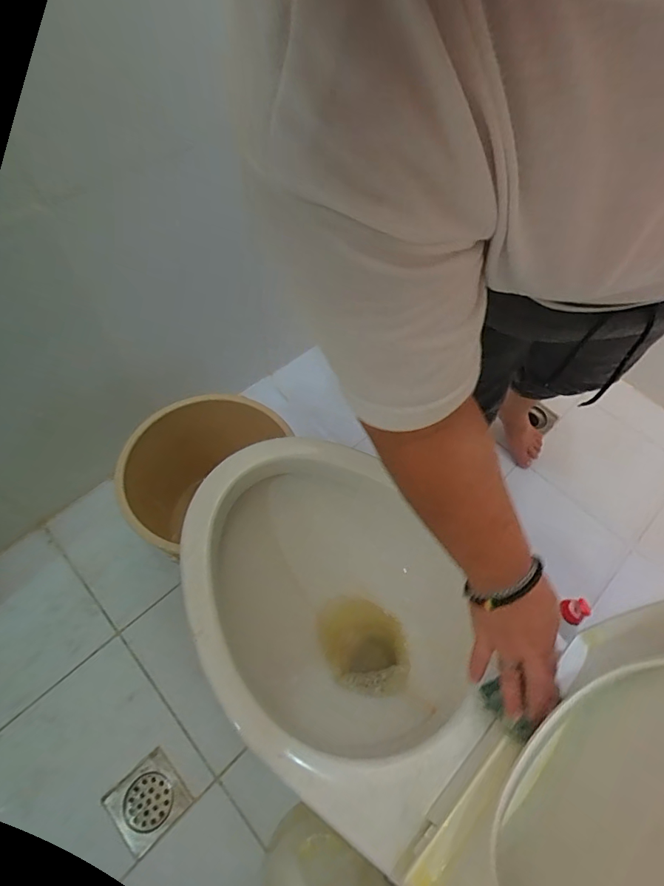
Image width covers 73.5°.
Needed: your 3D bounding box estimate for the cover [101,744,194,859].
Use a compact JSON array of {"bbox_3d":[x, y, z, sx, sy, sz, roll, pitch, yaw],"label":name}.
[{"bbox_3d":[-0.289,0.558,0.696,0.102,0.013,0.098,-39,67,-22],"label":"cover"}]

